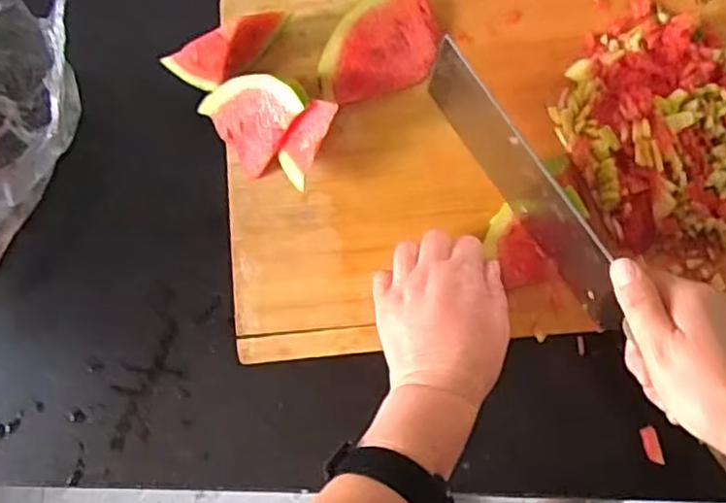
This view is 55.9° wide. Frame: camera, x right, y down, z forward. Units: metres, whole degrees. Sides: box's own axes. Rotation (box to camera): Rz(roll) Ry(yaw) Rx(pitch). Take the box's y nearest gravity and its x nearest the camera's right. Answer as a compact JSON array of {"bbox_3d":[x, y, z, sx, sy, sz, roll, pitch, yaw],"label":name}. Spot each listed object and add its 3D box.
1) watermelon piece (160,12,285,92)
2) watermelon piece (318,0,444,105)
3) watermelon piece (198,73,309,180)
[{"bbox_3d":[-0.101,-0.152,0.514,0.093,0.059,0.034,-27,81,0],"label":"watermelon piece"},{"bbox_3d":[0.010,-0.161,0.527,0.096,0.015,0.080,-16,83,2],"label":"watermelon piece"},{"bbox_3d":[-0.086,-0.105,0.508,0.073,0.043,0.064,44,87,9],"label":"watermelon piece"}]

